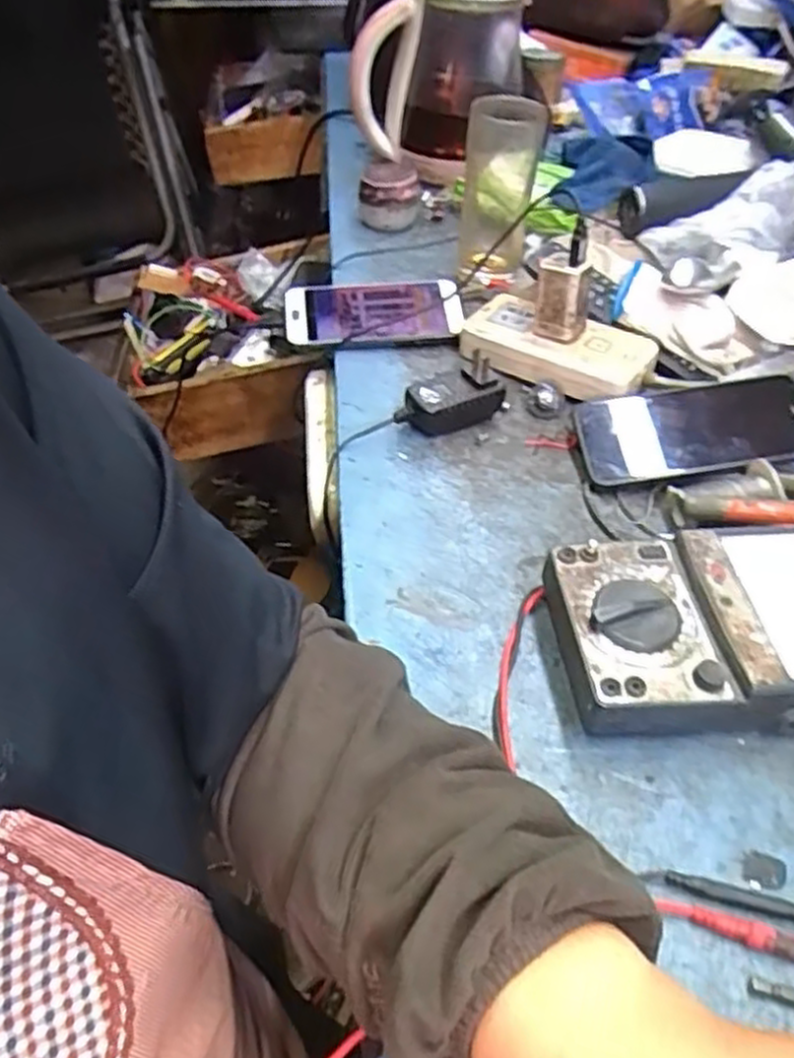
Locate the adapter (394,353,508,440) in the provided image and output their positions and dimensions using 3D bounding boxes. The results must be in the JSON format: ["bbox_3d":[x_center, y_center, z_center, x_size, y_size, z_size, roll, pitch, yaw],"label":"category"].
[{"bbox_3d":[0.039,-0.096,0.590,0.076,0.039,0.045,-30,54,-29],"label":"adapter"}]

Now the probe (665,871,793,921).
[{"bbox_3d":[0.173,0.172,0.356,0.099,0.008,0.011,12,46,9],"label":"probe"}]

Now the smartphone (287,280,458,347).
[{"bbox_3d":[-0.023,-0.192,0.685,0.149,0.013,0.072,-6,59,-4],"label":"smartphone"}]

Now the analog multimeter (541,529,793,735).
[{"bbox_3d":[0.178,0.057,0.440,0.175,0.051,0.111,-3,45,-6],"label":"analog multimeter"}]

